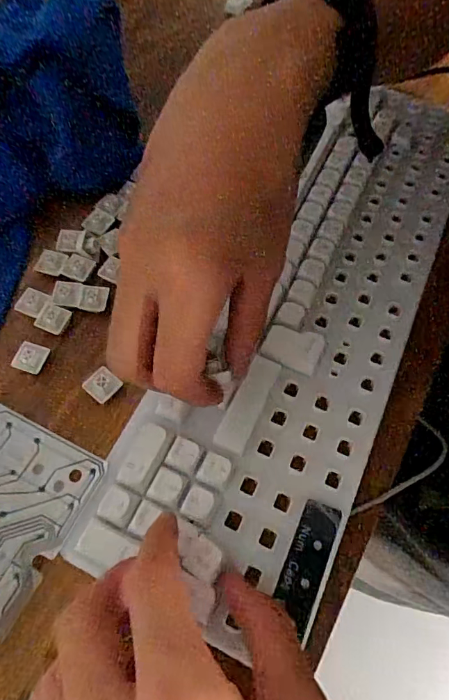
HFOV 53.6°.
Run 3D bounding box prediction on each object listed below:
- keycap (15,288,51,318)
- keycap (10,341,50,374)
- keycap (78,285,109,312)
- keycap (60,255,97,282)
[{"bbox_3d":[-0.121,-0.031,0.282,0.018,0.004,0.018,24,66,9],"label":"keycap"},{"bbox_3d":[-0.116,0.005,0.267,0.016,0.008,0.018,18,66,6],"label":"keycap"},{"bbox_3d":[-0.084,-0.034,0.284,0.017,0.004,0.016,11,65,3],"label":"keycap"},{"bbox_3d":[-0.097,-0.055,0.295,0.021,0.004,0.017,20,66,7],"label":"keycap"}]

